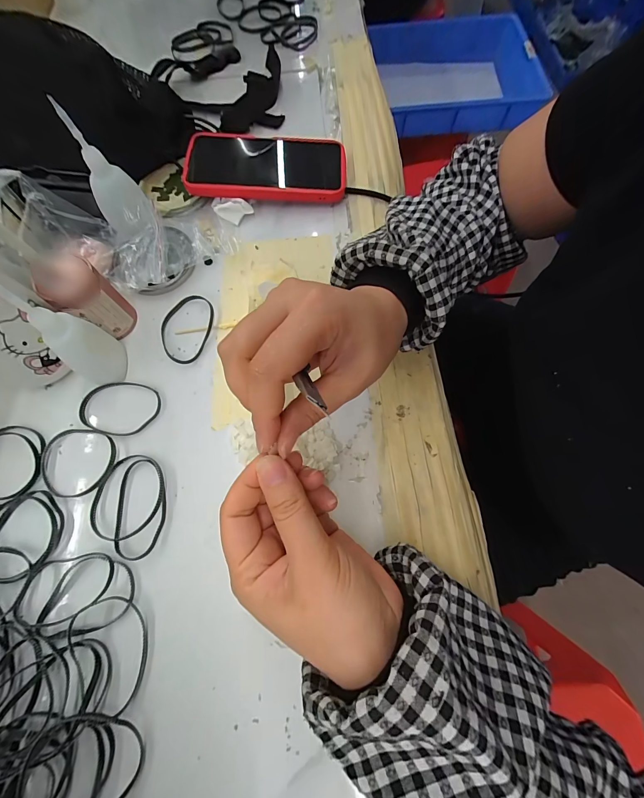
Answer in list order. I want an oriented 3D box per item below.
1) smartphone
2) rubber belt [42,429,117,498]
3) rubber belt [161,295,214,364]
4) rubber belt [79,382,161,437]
[{"bbox_3d":[-0.059,-0.252,0.350,0.168,0.017,0.084,2,68,-2],"label":"smartphone"},{"bbox_3d":[-0.200,0.051,0.264,0.061,0.005,0.056,-2,71,0],"label":"rubber belt"},{"bbox_3d":[-0.129,-0.067,0.304,0.048,0.004,0.070,16,72,6],"label":"rubber belt"},{"bbox_3d":[-0.175,0.008,0.278,0.068,0.004,0.048,4,71,2],"label":"rubber belt"}]

